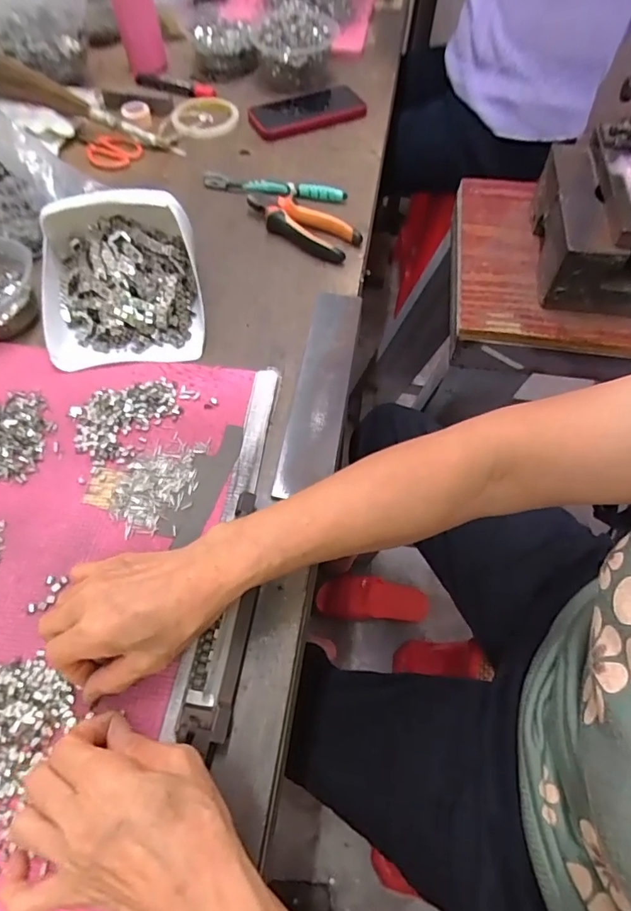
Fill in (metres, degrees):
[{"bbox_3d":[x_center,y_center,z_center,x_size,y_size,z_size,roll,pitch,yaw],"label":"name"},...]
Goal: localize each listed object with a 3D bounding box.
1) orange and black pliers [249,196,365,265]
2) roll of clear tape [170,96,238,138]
[{"bbox_3d":[-0.016,-0.277,0.592,0.145,0.030,0.053,36,66,20],"label":"orange and black pliers"},{"bbox_3d":[-0.164,-0.497,0.735,0.093,0.019,0.098,0,59,1],"label":"roll of clear tape"}]

